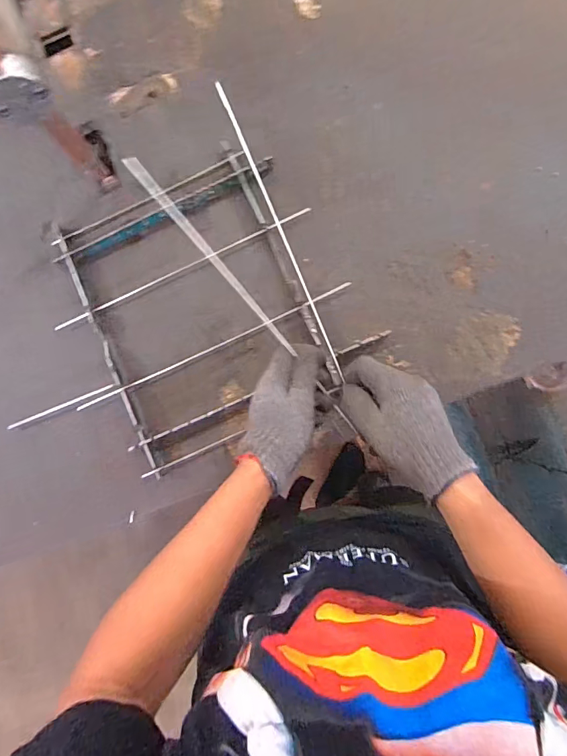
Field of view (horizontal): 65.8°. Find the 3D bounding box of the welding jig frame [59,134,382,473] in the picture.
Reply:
[{"bbox_3d":[-0.093,-0.101,0.579,0.336,0.029,0.359,-24,86,3],"label":"welding jig frame"}]

